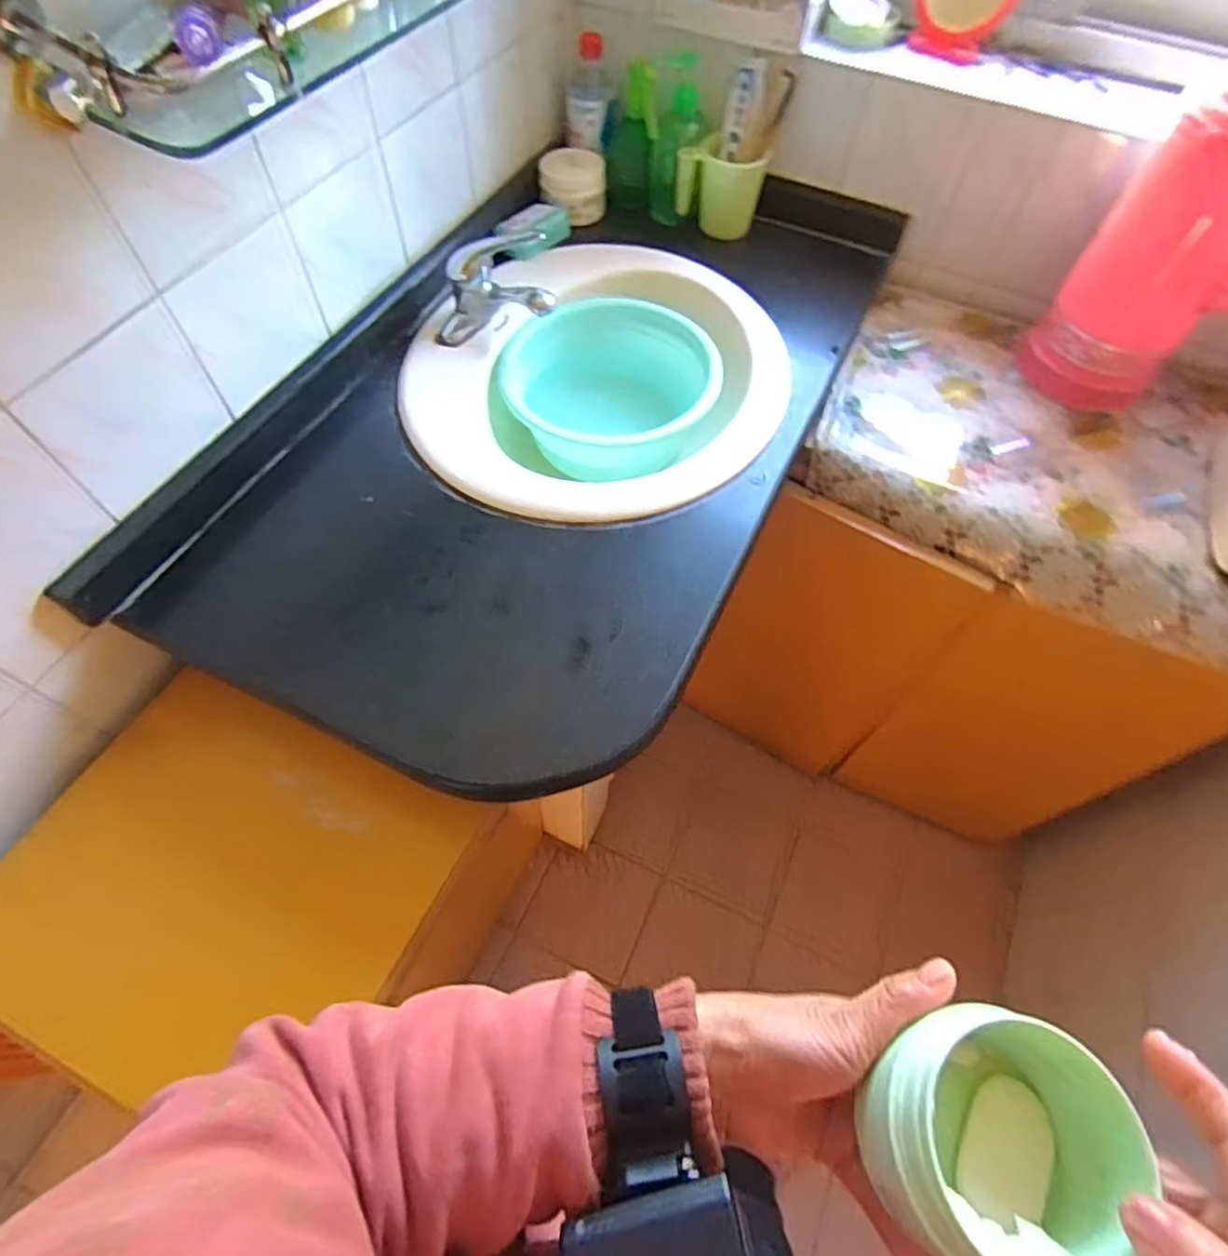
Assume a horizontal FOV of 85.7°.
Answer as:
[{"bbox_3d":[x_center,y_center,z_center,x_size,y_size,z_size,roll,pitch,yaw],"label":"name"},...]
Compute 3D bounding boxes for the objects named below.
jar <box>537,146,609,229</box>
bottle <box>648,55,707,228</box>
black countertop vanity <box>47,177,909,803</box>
[{"bbox_3d":[-0.056,-0.615,0.922,0.091,0.061,0.087,-5,62,-3],"label":"jar"},{"bbox_3d":[0.086,-0.635,0.879,0.070,0.181,0.054,4,62,2],"label":"bottle"},{"bbox_3d":[-0.043,-0.267,0.760,0.505,0.082,0.904,24,64,12],"label":"black countertop vanity"}]

